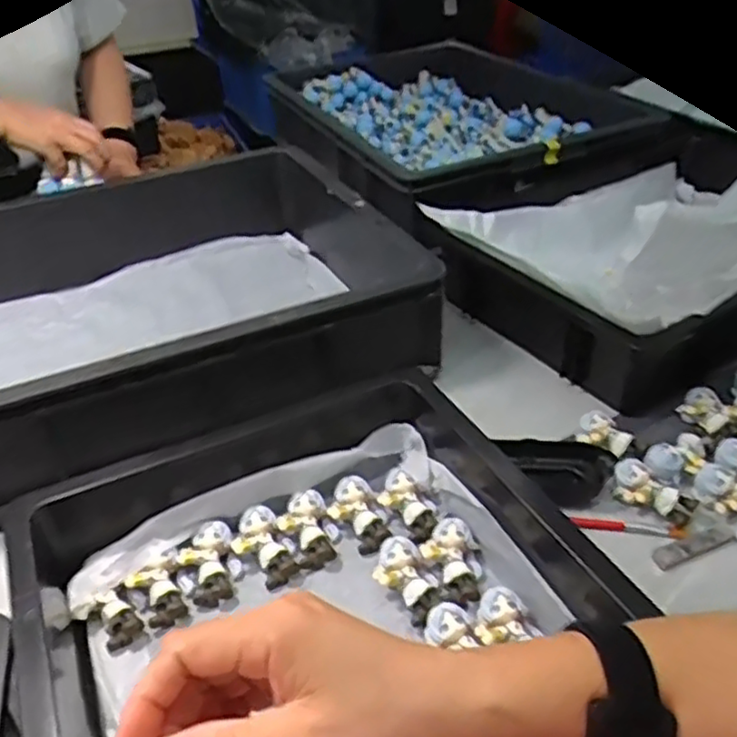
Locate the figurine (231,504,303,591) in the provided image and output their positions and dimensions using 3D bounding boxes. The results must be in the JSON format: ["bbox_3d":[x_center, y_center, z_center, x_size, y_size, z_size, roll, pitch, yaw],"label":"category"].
[{"bbox_3d":[-0.074,0.128,0.501,0.036,0.026,0.054,-29,43,-30],"label":"figurine"}]

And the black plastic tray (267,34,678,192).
[{"bbox_3d":[0.094,-0.359,0.969,0.314,0.077,0.634,-17,38,-17],"label":"black plastic tray"}]

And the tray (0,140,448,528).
[{"bbox_3d":[-0.256,-0.054,0.683,0.556,0.130,0.384,-17,38,-17],"label":"tray"}]

